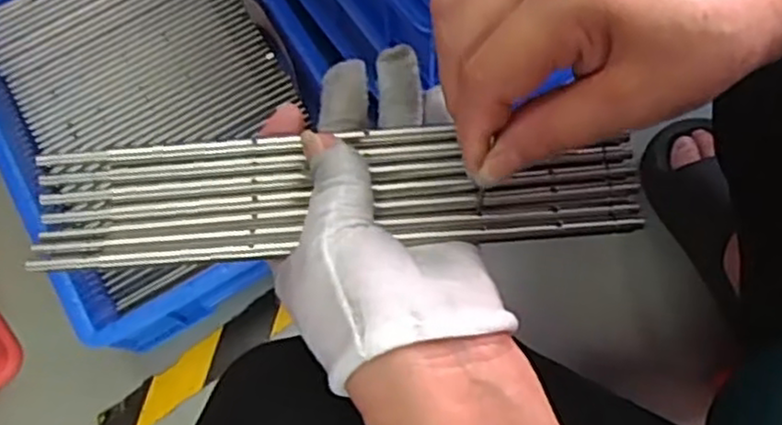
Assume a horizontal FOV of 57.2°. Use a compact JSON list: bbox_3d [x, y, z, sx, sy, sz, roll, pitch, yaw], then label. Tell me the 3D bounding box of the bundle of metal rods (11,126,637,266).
[{"bbox_3d":[-0.019,-0.007,0.304,0.249,0.014,0.054,-1,75,-4],"label":"bundle of metal rods"}]

